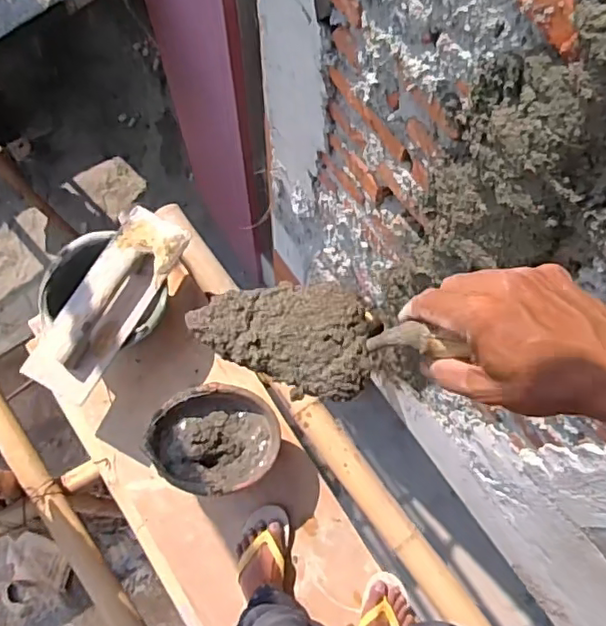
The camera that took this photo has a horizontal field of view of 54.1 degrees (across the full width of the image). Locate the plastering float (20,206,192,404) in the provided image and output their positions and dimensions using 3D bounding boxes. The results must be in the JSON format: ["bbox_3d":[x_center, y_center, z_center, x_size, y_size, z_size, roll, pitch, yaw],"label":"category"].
[{"bbox_3d":[-0.405,-0.031,1.231,0.158,0.069,0.425,26,73,7],"label":"plastering float"}]

